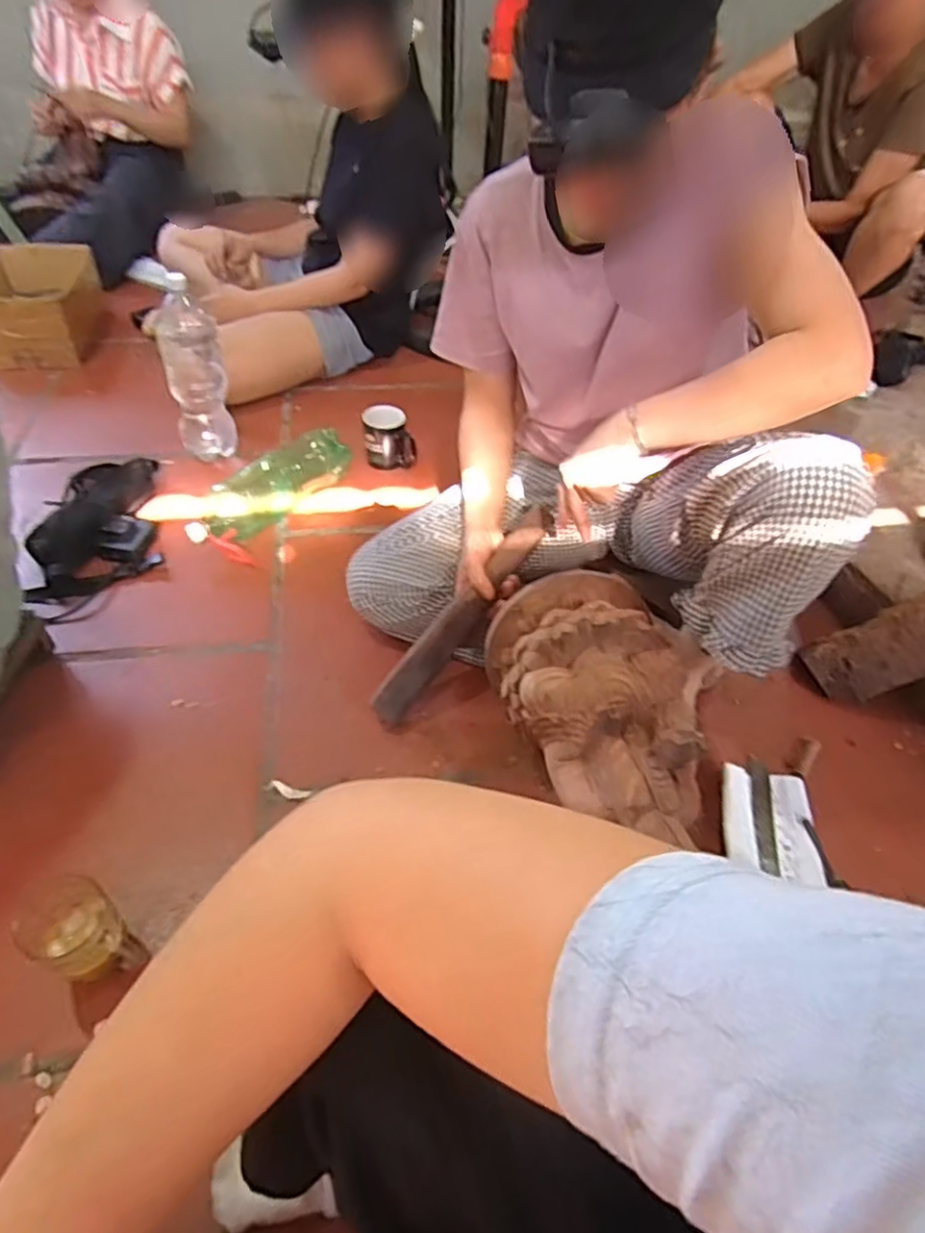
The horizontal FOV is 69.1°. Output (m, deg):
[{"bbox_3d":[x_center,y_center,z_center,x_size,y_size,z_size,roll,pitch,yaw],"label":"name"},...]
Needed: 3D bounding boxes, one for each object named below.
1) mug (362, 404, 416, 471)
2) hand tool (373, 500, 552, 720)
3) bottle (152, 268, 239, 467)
[{"bbox_3d":[-0.138,-0.339,1.296,0.101,0.108,0.078,-4,47,-8],"label":"mug"},{"bbox_3d":[0.002,-0.001,0.919,0.045,0.042,0.348,37,86,27],"label":"hand tool"},{"bbox_3d":[-0.486,-0.435,1.226,0.103,0.310,0.125,-16,50,-18],"label":"bottle"}]

